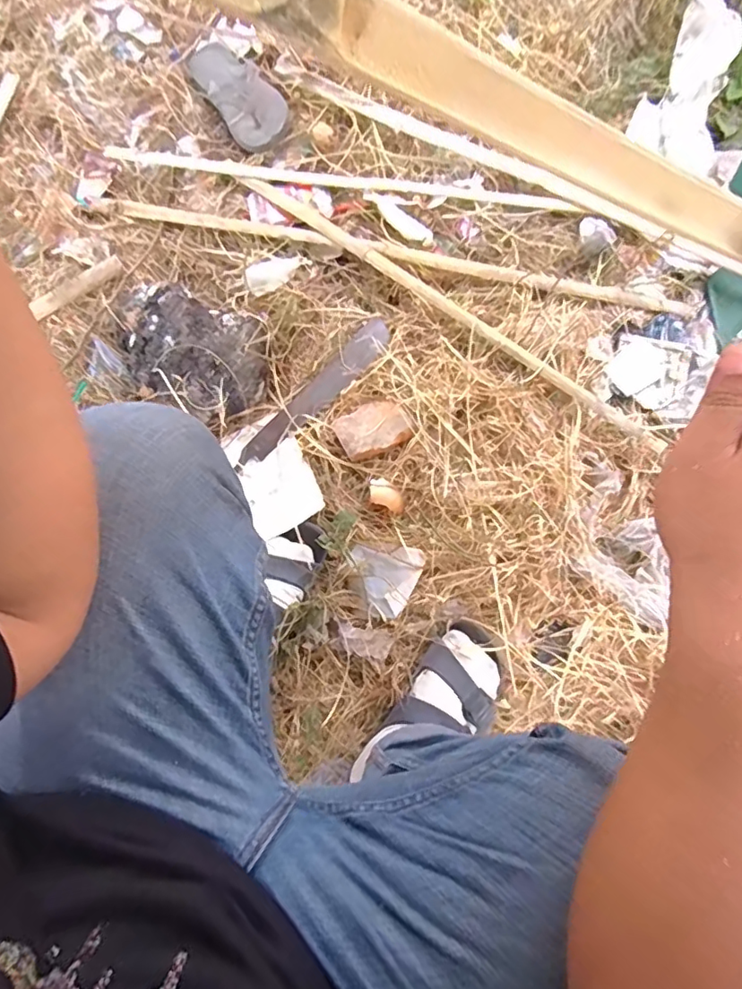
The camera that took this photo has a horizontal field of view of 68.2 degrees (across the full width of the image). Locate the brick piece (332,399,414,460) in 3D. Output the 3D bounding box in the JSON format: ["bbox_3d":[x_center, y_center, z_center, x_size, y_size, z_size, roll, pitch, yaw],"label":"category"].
[{"bbox_3d":[0.002,-0.090,0.752,0.092,0.034,0.069,-29,77,-7],"label":"brick piece"}]

